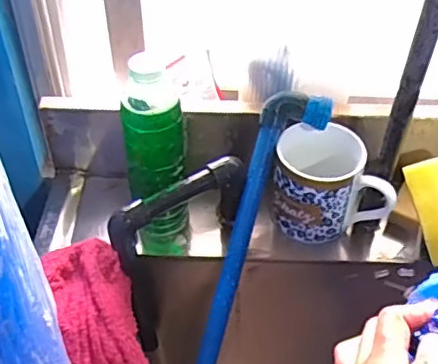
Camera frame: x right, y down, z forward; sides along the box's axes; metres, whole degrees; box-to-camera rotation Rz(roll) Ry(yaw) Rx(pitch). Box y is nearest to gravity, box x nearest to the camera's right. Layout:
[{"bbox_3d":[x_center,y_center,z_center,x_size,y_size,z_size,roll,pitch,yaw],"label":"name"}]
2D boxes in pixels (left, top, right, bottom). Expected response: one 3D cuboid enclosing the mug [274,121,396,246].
[{"bbox_3d":[0.119,0.001,0.629,0.120,0.093,0.092,7,46,5],"label":"mug"}]

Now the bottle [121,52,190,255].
[{"bbox_3d":[-0.061,-0.012,0.592,0.060,0.215,0.054,-4,46,-6],"label":"bottle"}]

